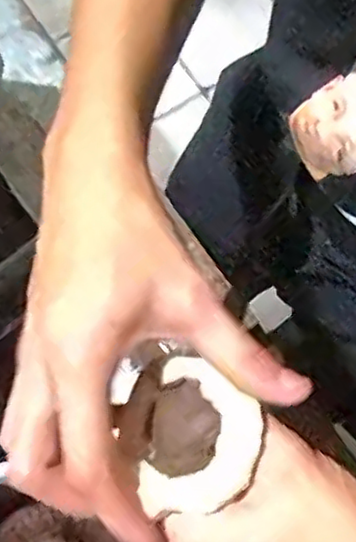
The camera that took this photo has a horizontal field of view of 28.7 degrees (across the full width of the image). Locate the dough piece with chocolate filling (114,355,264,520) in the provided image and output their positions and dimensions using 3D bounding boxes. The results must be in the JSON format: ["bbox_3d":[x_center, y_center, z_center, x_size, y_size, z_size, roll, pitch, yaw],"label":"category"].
[{"bbox_3d":[0.002,0.071,0.306,0.060,0.020,0.063,0,73,-2],"label":"dough piece with chocolate filling"}]

